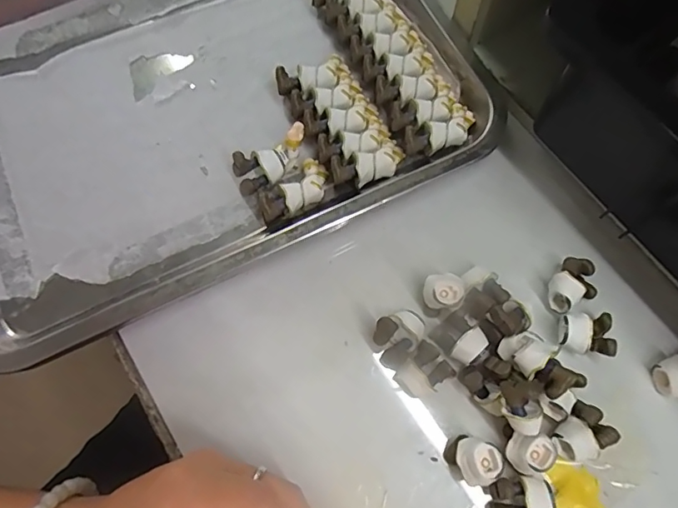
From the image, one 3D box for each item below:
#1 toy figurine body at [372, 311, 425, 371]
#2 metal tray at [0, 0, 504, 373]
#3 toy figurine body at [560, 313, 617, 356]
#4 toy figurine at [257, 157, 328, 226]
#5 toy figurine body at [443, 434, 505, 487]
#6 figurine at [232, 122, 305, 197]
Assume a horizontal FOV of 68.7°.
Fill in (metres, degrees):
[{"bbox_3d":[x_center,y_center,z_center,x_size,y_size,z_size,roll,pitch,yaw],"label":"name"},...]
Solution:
[{"bbox_3d":[0.032,0.046,0.277,0.023,0.022,0.035,35,75,13],"label":"toy figurine body"},{"bbox_3d":[-0.102,-0.106,0.321,0.353,0.033,0.253,-27,72,-8],"label":"metal tray"},{"bbox_3d":[0.136,0.046,0.275,0.029,0.019,0.023,-3,70,0],"label":"toy figurine body"},{"bbox_3d":[-0.027,-0.037,0.296,0.025,0.020,0.052,44,63,14],"label":"toy figurine"},{"bbox_3d":[0.068,0.104,0.254,0.020,0.025,0.023,-28,72,-8],"label":"toy figurine body"},{"bbox_3d":[-0.040,-0.057,0.297,0.052,0.019,0.021,-37,74,0],"label":"figurine"}]

